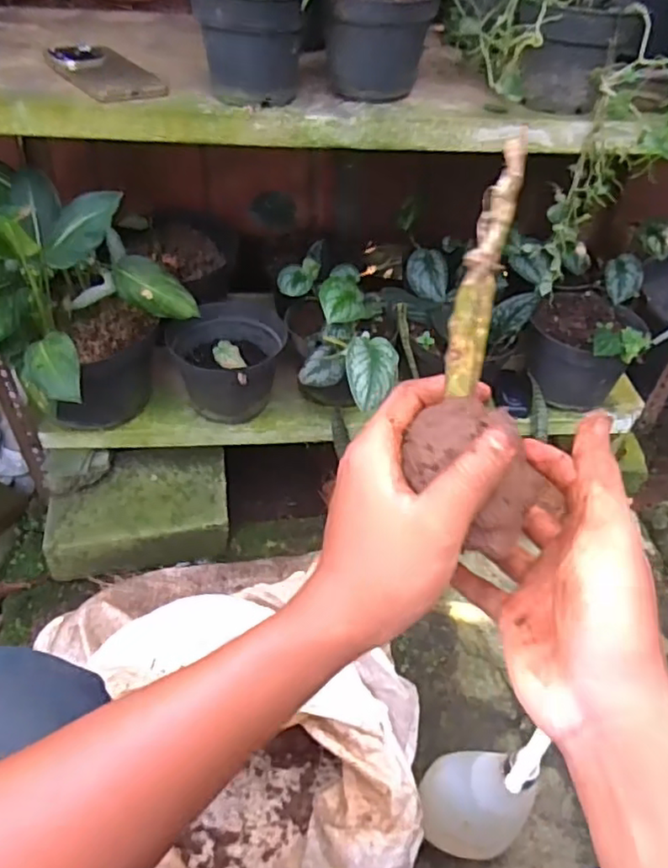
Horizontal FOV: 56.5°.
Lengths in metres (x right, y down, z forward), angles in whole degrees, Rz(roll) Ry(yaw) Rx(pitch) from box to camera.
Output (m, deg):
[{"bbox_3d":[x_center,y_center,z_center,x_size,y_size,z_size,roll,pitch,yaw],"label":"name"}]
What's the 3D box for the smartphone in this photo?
[{"bbox_3d":[-0.252,-0.401,0.686,0.088,0.010,0.173,-27,54,-29],"label":"smartphone"}]

